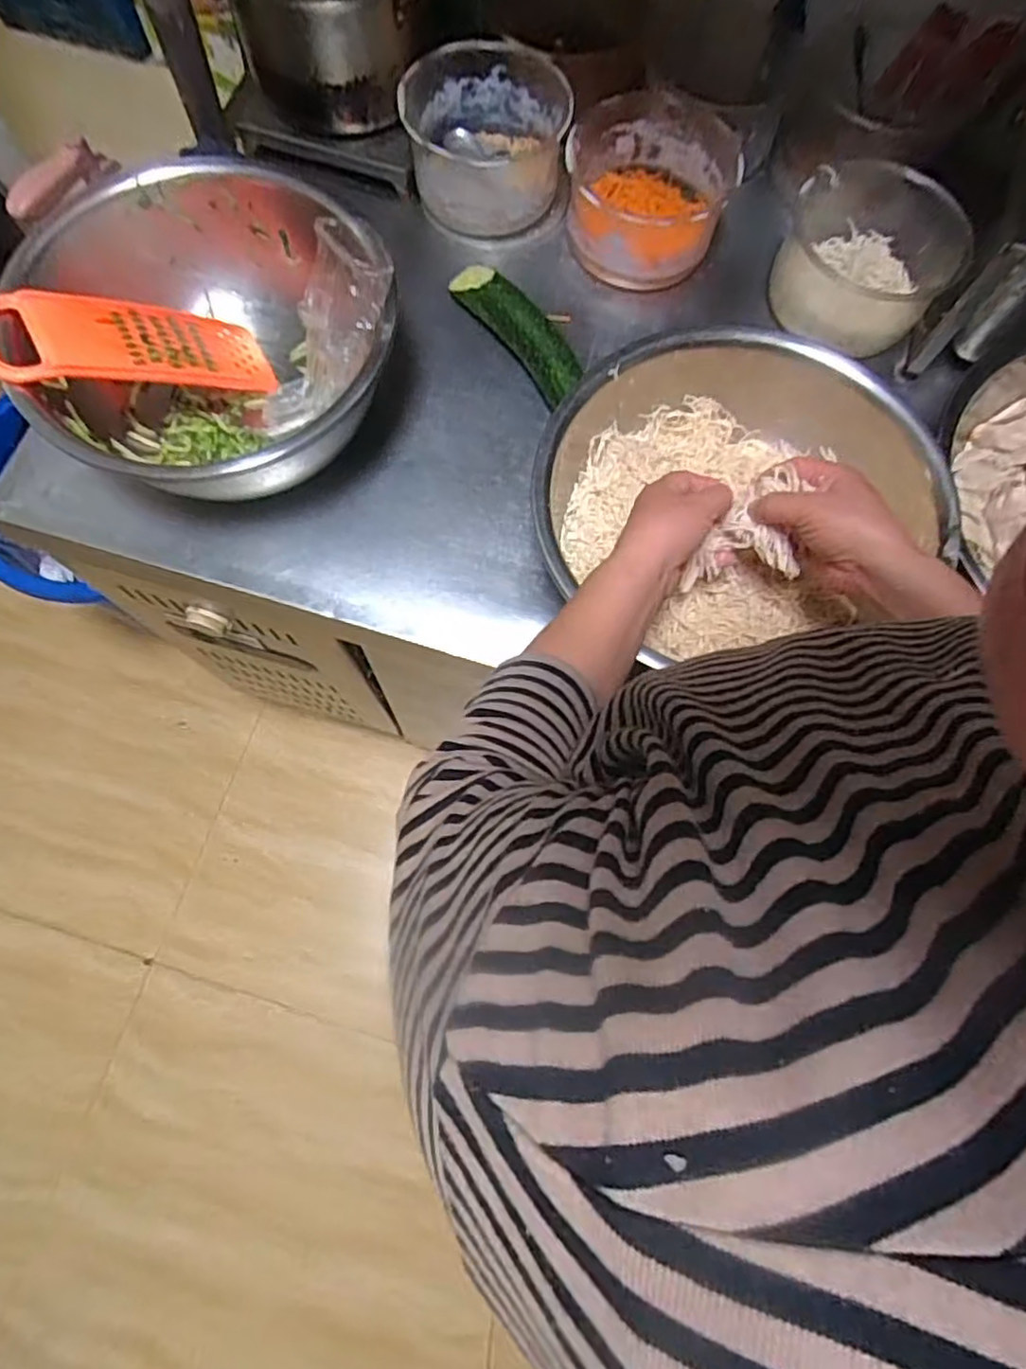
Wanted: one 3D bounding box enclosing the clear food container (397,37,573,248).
[{"bbox_3d":[-0.029,-0.586,0.726,0.173,0.090,0.165,0,74,-2],"label":"clear food container"}]

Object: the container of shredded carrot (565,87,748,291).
[{"bbox_3d":[0.148,-0.532,0.726,0.181,0.086,0.163,7,74,0],"label":"container of shredded carrot"}]

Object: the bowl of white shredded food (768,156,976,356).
[{"bbox_3d":[0.372,-0.449,0.705,0.175,0.097,0.161,1,74,-2],"label":"bowl of white shredded food"}]

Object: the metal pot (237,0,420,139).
[{"bbox_3d":[-0.191,-0.708,0.708,0.204,0.178,0.163,-12,75,-5],"label":"metal pot"}]

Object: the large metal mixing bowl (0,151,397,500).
[{"bbox_3d":[-0.270,-0.314,0.615,0.307,0.140,0.321,1,74,-2],"label":"large metal mixing bowl"}]

